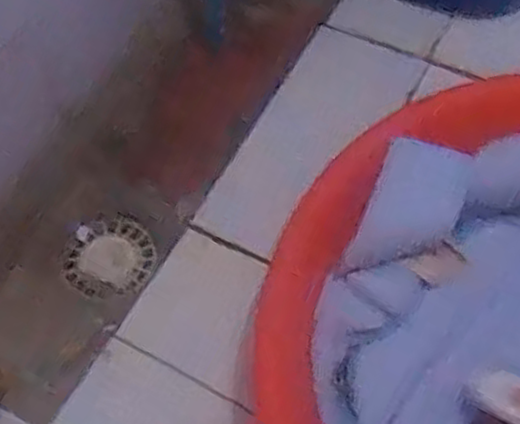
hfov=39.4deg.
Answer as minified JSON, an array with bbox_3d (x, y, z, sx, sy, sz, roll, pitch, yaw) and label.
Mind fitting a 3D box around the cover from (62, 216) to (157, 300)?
[{"bbox_3d":[-0.149,0.046,0.728,0.084,0.010,0.090,39,66,22],"label":"cover"}]

